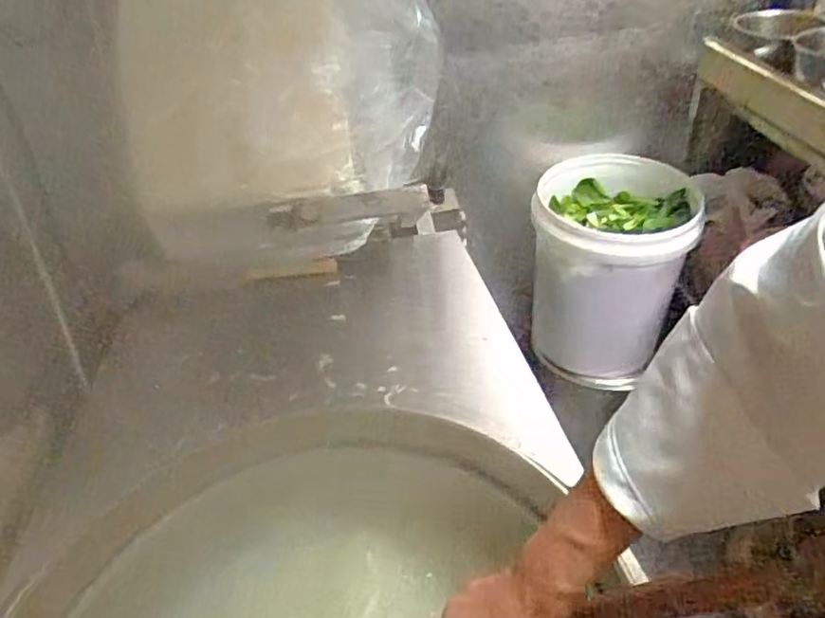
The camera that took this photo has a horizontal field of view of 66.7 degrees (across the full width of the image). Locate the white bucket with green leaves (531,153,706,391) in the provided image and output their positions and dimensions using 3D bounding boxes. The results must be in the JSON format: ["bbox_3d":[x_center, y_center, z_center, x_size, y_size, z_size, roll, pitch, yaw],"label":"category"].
[{"bbox_3d":[0.405,-0.056,1.321,0.308,0.422,0.298,9,40,18],"label":"white bucket with green leaves"}]

